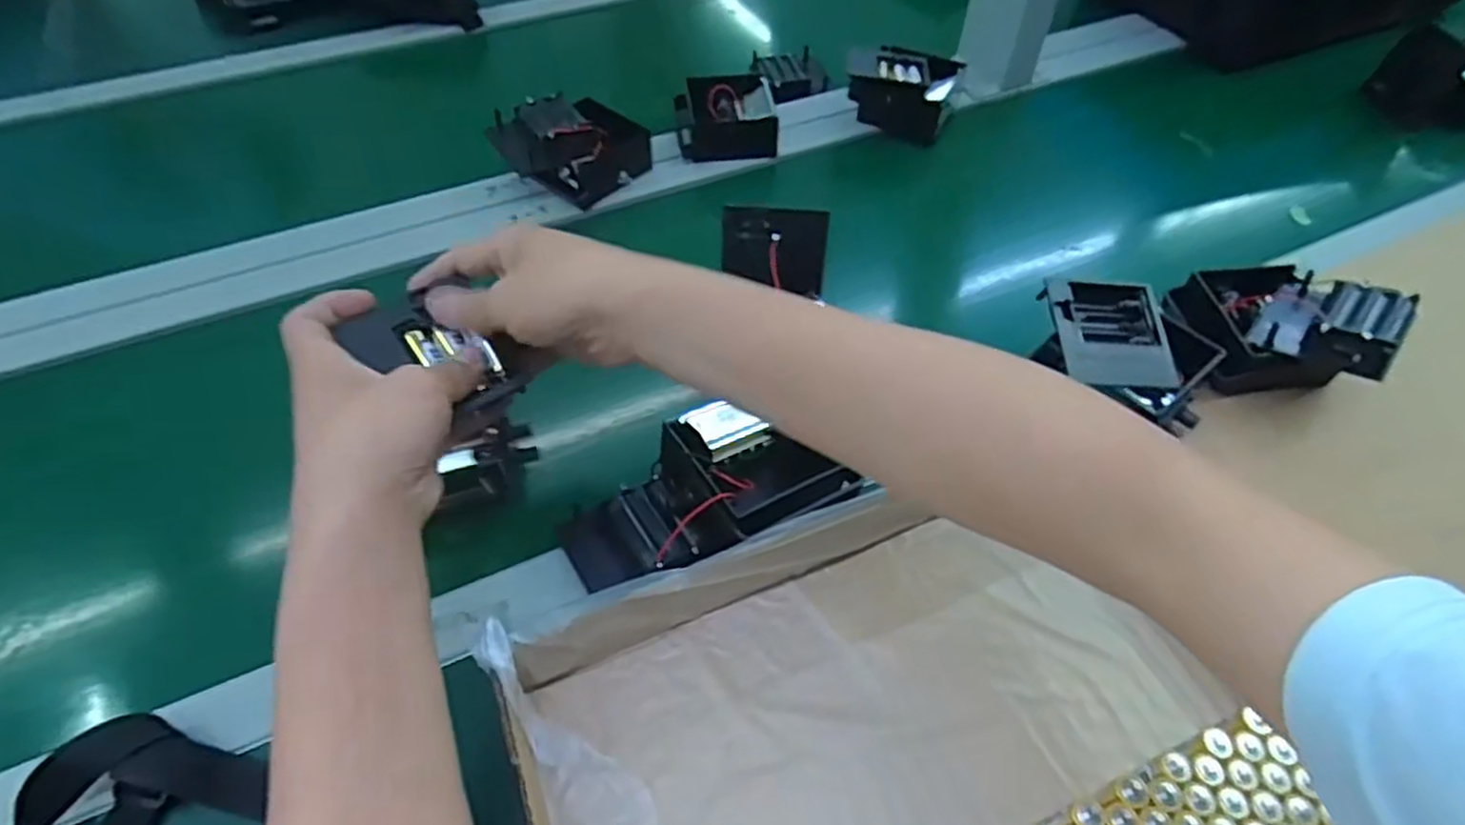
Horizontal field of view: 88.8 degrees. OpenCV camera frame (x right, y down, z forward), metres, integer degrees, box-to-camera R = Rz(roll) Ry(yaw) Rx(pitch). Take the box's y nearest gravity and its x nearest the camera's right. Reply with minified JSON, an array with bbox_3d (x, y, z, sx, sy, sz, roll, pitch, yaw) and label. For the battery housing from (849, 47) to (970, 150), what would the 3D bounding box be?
[{"bbox_3d":[0.168,-0.320,0.738,0.108,0.054,0.089,14,53,10],"label":"battery housing"}]

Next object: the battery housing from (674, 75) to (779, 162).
[{"bbox_3d":[-0.007,-0.283,0.716,0.090,0.040,0.091,-3,52,-3],"label":"battery housing"}]

